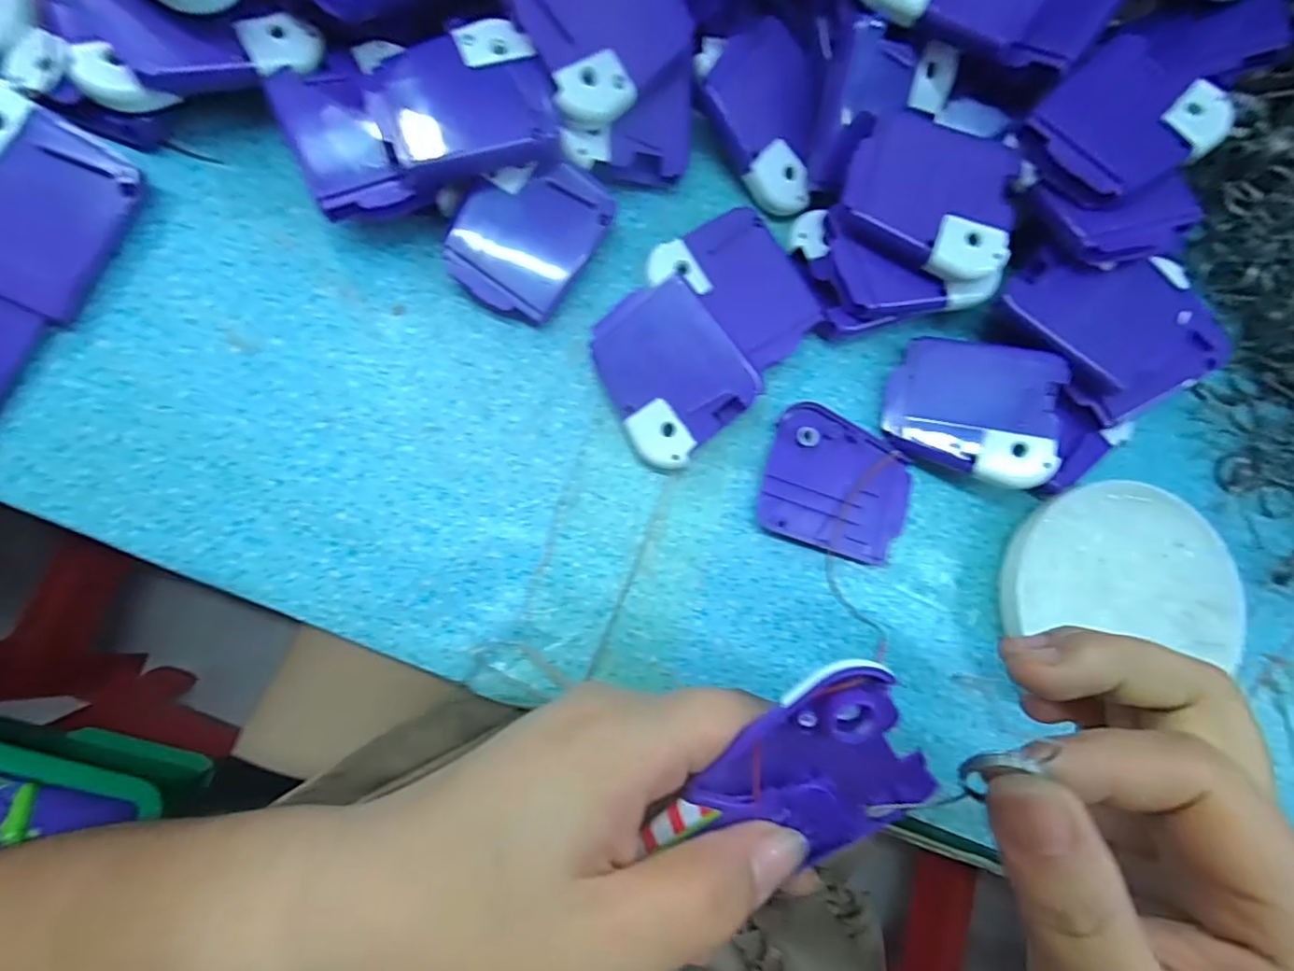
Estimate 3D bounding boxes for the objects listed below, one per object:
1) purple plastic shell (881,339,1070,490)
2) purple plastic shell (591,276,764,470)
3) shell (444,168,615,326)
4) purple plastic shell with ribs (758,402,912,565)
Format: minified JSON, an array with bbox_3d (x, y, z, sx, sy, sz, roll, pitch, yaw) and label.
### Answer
[{"bbox_3d":[0.127,-0.030,0.230,0.062,0.009,0.050,16,90,17],"label":"purple plastic shell"},{"bbox_3d":[0.007,-0.042,0.222,0.049,0.018,0.059,-39,91,-6],"label":"purple plastic shell"},{"bbox_3d":[-0.045,-0.095,0.226,0.045,0.015,0.059,34,79,-1],"label":"shell"},{"bbox_3d":[0.076,0.000,0.232,0.059,0.007,0.052,18,80,-4],"label":"purple plastic shell with ribs"}]

